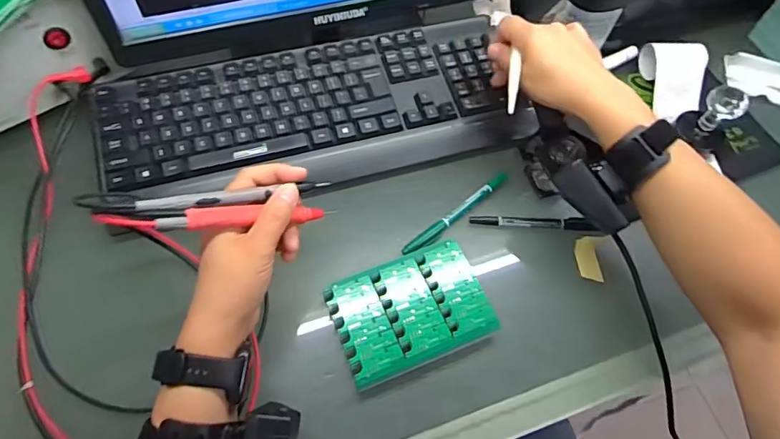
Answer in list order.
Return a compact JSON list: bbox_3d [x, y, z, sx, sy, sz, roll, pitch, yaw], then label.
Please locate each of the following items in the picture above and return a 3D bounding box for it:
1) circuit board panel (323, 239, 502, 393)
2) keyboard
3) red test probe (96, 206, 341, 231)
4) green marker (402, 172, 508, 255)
[{"bbox_3d":[0.018,0.076,0.409,0.127,0.006,0.092,-19,65,-14],"label":"circuit board panel"},{"bbox_3d":[-0.068,-0.114,0.500,0.432,0.037,0.167,-10,63,-10],"label":"keyboard"},{"bbox_3d":[-0.114,-0.001,0.347,0.164,0.015,0.016,-4,58,-37],"label":"red test probe"},{"bbox_3d":[0.068,-0.008,0.470,0.140,0.010,0.015,-37,70,-21],"label":"green marker"}]

